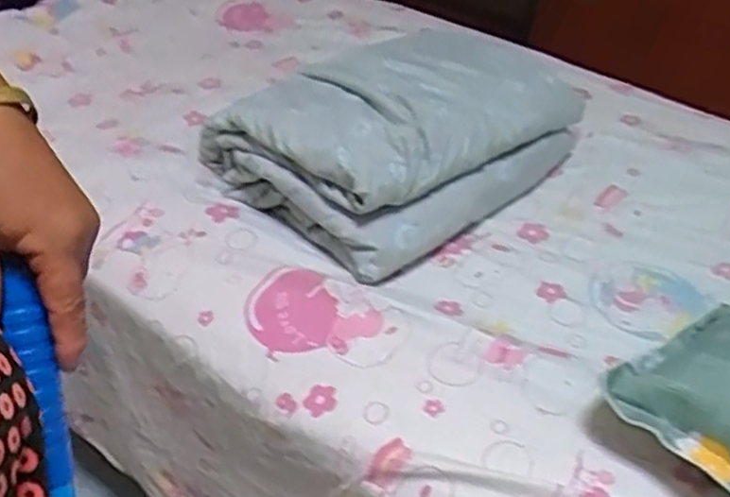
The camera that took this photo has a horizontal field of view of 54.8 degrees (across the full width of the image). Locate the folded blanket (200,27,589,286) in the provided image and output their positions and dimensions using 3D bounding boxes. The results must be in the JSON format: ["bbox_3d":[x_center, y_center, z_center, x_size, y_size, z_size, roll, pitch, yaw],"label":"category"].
[{"bbox_3d":[0.063,-0.178,0.957,0.473,0.131,0.364,-31,53,-33],"label":"folded blanket"}]

